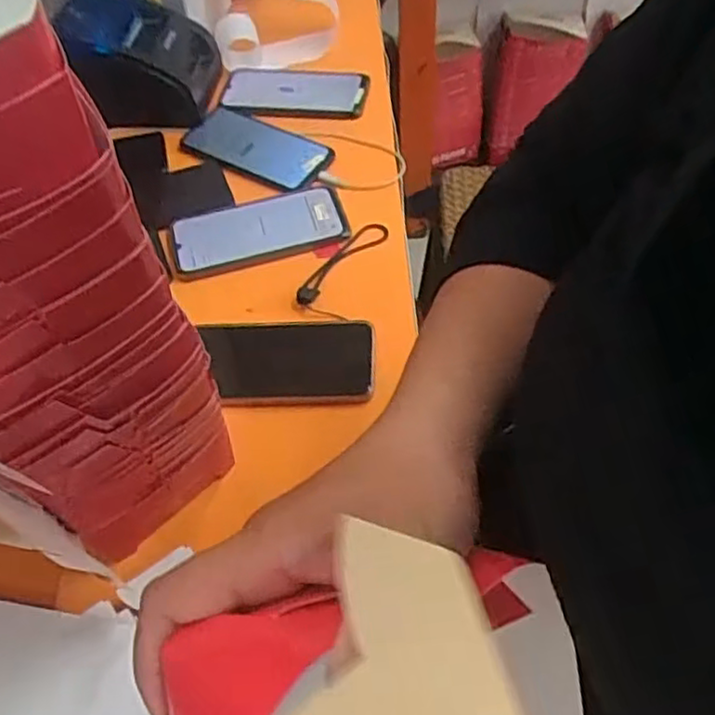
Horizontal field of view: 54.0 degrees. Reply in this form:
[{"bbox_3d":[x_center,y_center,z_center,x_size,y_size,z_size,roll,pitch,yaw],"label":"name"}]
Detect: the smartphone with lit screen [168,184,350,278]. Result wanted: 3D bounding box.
[{"bbox_3d":[-0.100,-0.133,0.701,0.170,0.011,0.089,-15,54,-8],"label":"smartphone with lit screen"}]

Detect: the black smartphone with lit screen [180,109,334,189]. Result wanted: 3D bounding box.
[{"bbox_3d":[-0.114,-0.234,0.778,0.169,0.014,0.081,25,59,20],"label":"black smartphone with lit screen"}]

